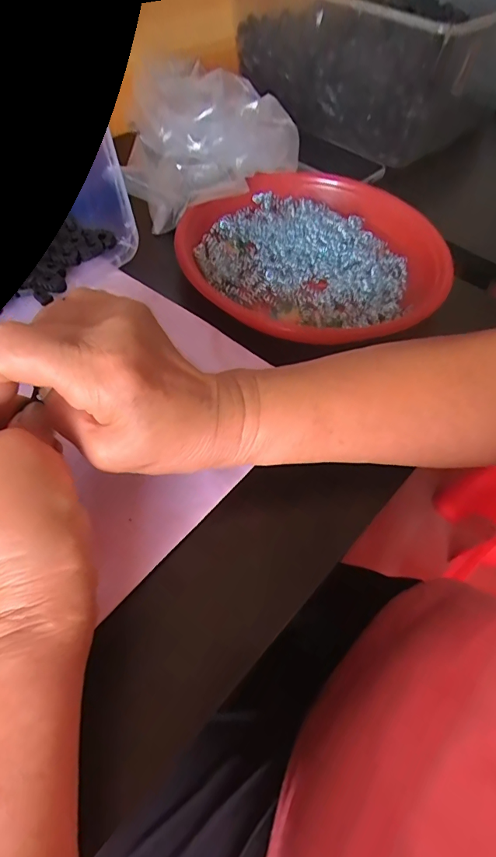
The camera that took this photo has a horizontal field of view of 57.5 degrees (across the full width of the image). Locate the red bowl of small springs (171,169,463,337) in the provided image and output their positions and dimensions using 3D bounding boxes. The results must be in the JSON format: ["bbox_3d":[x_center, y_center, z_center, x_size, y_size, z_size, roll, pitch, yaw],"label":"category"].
[{"bbox_3d":[0.060,-0.162,0.403,0.230,0.030,0.214,2,54,-3],"label":"red bowl of small springs"}]

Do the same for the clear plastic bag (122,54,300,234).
[{"bbox_3d":[-0.032,-0.251,0.400,0.143,0.113,0.065,-18,57,-16],"label":"clear plastic bag"}]

